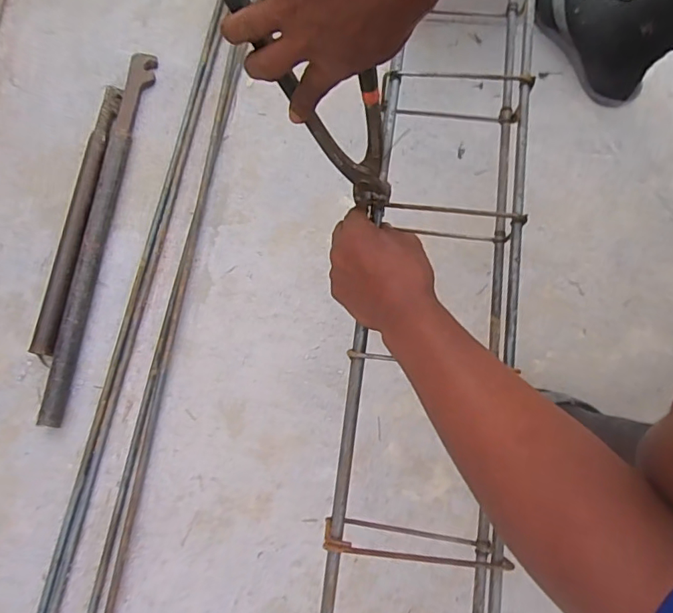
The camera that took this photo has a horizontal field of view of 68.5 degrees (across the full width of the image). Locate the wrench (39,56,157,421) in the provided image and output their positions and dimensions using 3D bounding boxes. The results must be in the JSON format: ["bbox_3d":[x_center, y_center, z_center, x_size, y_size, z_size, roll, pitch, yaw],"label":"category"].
[{"bbox_3d":[-0.324,-0.120,0.681,0.030,0.033,0.551,6,75,2],"label":"wrench"}]

